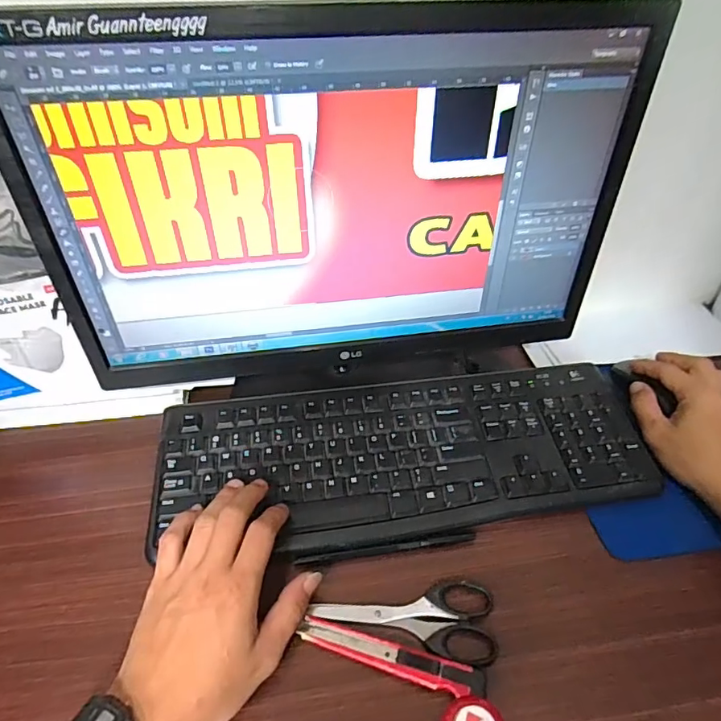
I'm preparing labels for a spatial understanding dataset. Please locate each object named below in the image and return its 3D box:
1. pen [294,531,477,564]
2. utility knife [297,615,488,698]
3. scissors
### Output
[{"bbox_3d":[0.022,0.152,0.398,0.145,0.006,0.007,-5,51,-7],"label":"pen"},{"bbox_3d":[0.022,0.204,0.340,0.129,0.011,0.020,13,51,9],"label":"utility knife"},{"bbox_3d":[0.032,0.188,0.364,0.131,0.006,0.054,4,50,1],"label":"scissors"}]

